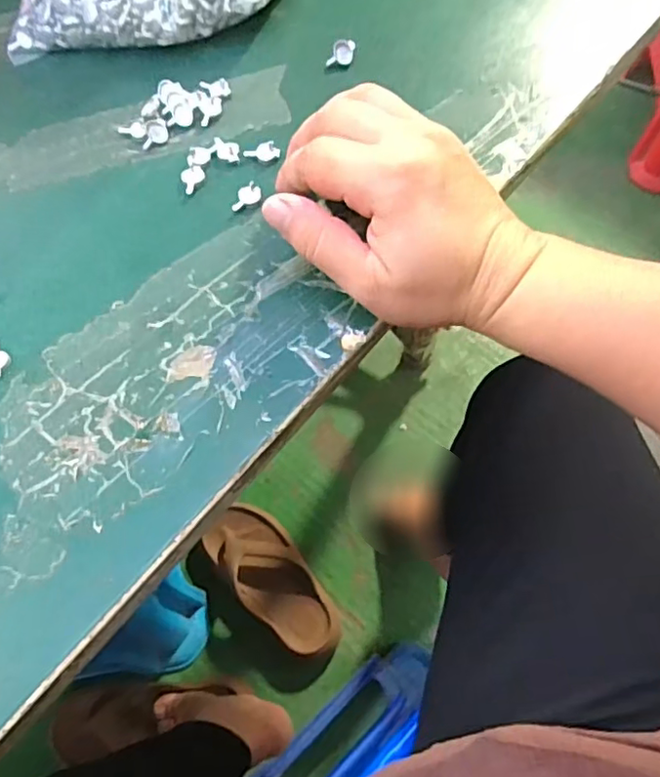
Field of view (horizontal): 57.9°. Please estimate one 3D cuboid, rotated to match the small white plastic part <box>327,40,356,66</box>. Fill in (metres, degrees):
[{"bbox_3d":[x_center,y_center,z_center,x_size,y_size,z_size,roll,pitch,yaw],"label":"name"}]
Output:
[{"bbox_3d":[0.006,-0.186,0.333,0.015,0.011,0.008,0,65,1],"label":"small white plastic part"}]

